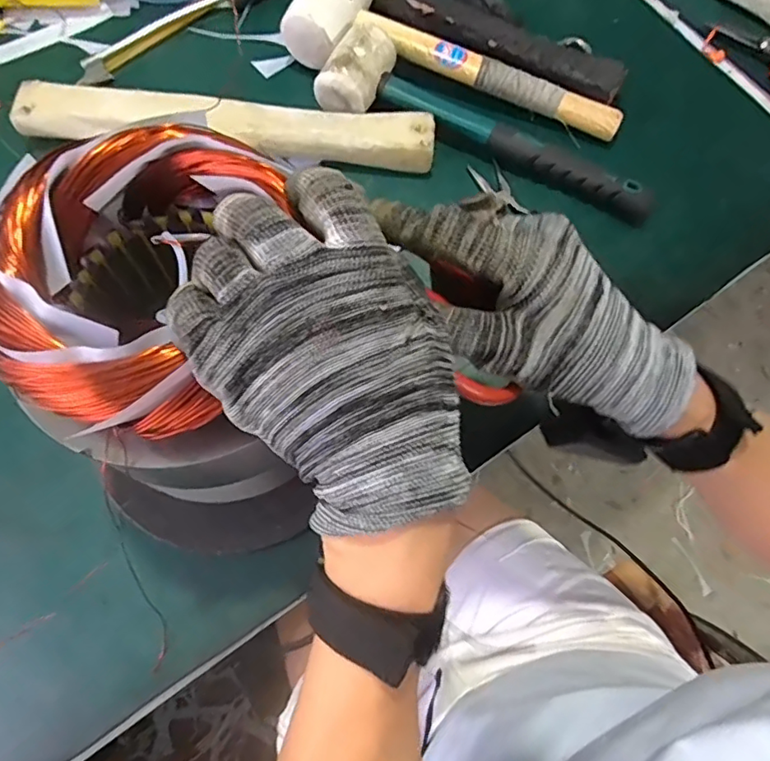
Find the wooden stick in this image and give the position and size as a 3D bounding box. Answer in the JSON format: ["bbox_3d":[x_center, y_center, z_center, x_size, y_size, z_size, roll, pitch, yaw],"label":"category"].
[{"bbox_3d":[-0.126,-0.208,0.444,0.328,0.034,0.043,3,73,0],"label":"wooden stick"}]

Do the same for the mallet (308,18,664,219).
[{"bbox_3d":[0.081,-0.199,0.438,0.284,0.043,0.074,30,75,8],"label":"mallet"}]

